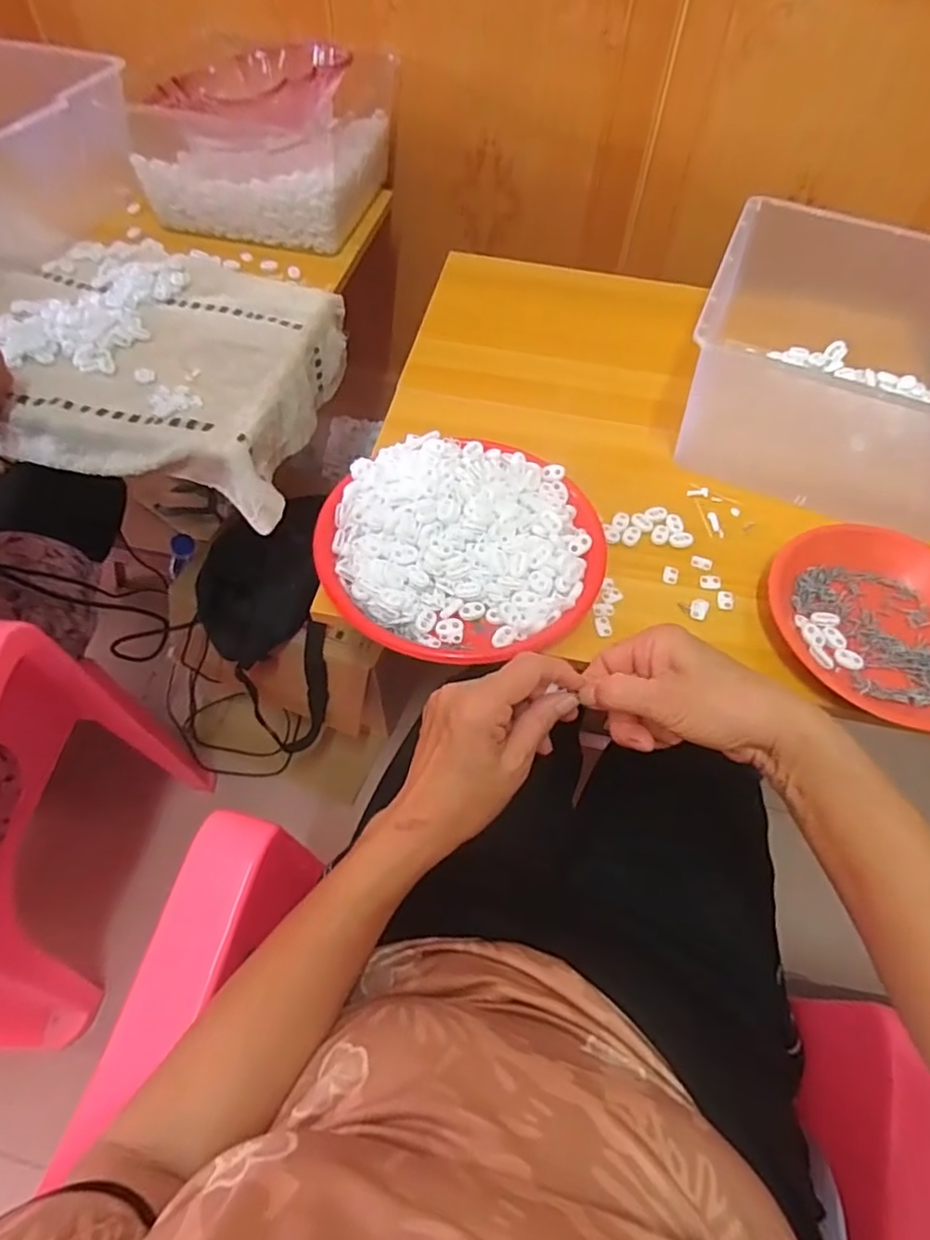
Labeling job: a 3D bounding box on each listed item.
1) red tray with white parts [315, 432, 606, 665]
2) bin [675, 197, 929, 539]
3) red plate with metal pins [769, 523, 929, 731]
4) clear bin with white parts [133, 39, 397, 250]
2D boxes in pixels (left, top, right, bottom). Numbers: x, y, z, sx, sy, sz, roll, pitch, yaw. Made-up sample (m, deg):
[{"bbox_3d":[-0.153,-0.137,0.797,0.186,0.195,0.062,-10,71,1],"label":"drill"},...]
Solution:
[{"bbox_3d":[-0.002,-0.071,0.548,0.235,0.053,0.211,4,57,0],"label":"red tray with white parts"},{"bbox_3d":[0.376,-0.248,0.613,0.279,0.144,0.272,21,59,11],"label":"bin"},{"bbox_3d":[0.353,0.001,0.525,0.160,0.048,0.200,-39,66,-24],"label":"red plate with metal pins"},{"bbox_3d":[-0.261,-0.614,0.803,0.290,0.135,0.238,10,57,4],"label":"clear bin with white parts"}]

